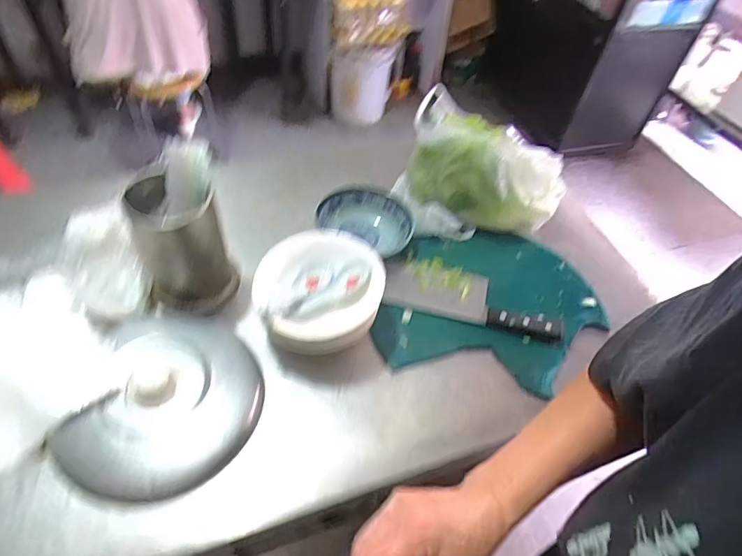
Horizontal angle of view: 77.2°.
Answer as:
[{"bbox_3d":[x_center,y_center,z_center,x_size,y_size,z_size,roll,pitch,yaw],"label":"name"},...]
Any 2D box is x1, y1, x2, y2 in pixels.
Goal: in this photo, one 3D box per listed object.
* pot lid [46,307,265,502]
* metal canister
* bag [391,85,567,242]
[{"bbox_3d":[-0.227,0.132,0.512,0.191,0.060,0.207,3,50,-3],"label":"pot lid"},{"bbox_3d":[-0.243,-0.049,0.589,0.102,0.160,0.109,3,50,-3],"label":"metal canister"},{"bbox_3d":[0.173,-0.164,0.714,0.230,0.142,0.173,16,51,8],"label":"bag"}]

